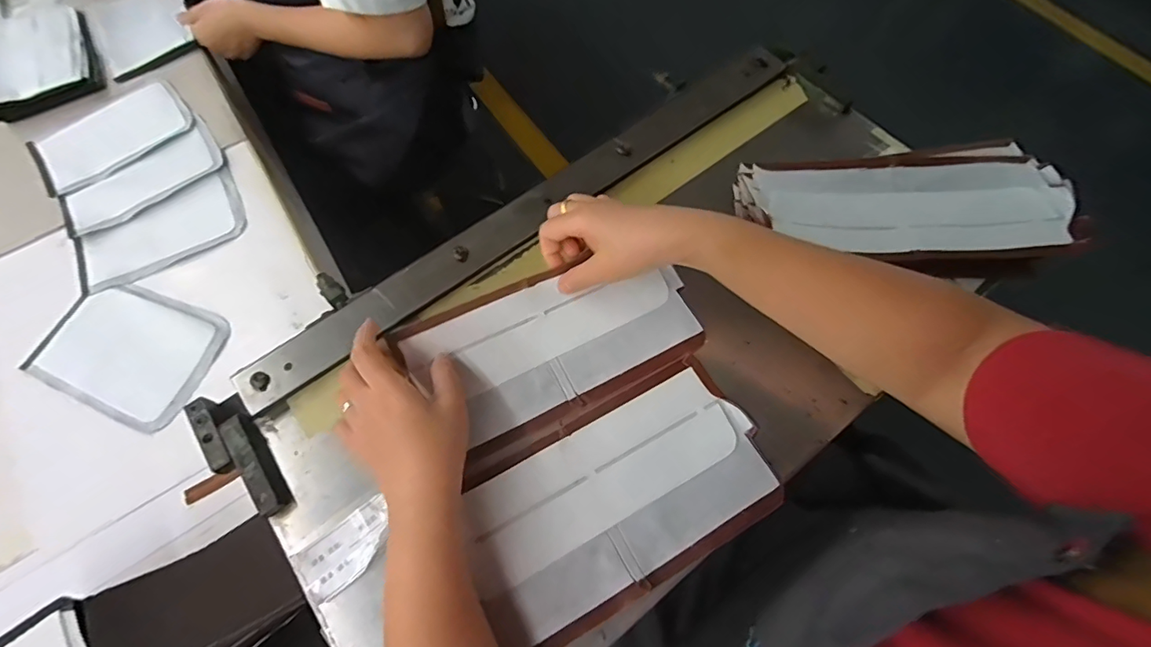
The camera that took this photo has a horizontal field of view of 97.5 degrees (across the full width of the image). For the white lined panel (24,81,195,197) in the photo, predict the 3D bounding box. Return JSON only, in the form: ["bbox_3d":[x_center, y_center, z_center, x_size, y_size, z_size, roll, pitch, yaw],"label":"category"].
[{"bbox_3d":[-0.596,-0.244,0.653,0.183,0.006,0.119,-40,72,-15],"label":"white lined panel"}]

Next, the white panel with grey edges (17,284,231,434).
[{"bbox_3d":[-0.477,0.026,0.542,0.176,0.008,0.131,23,69,10],"label":"white panel with grey edges"}]

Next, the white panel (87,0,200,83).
[{"bbox_3d":[-0.622,-0.431,0.727,0.123,0.009,0.151,-30,70,-12],"label":"white panel"}]

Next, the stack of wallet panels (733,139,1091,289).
[{"bbox_3d":[0.267,-0.100,0.419,0.247,0.039,0.126,-2,67,-1],"label":"stack of wallet panels"}]

